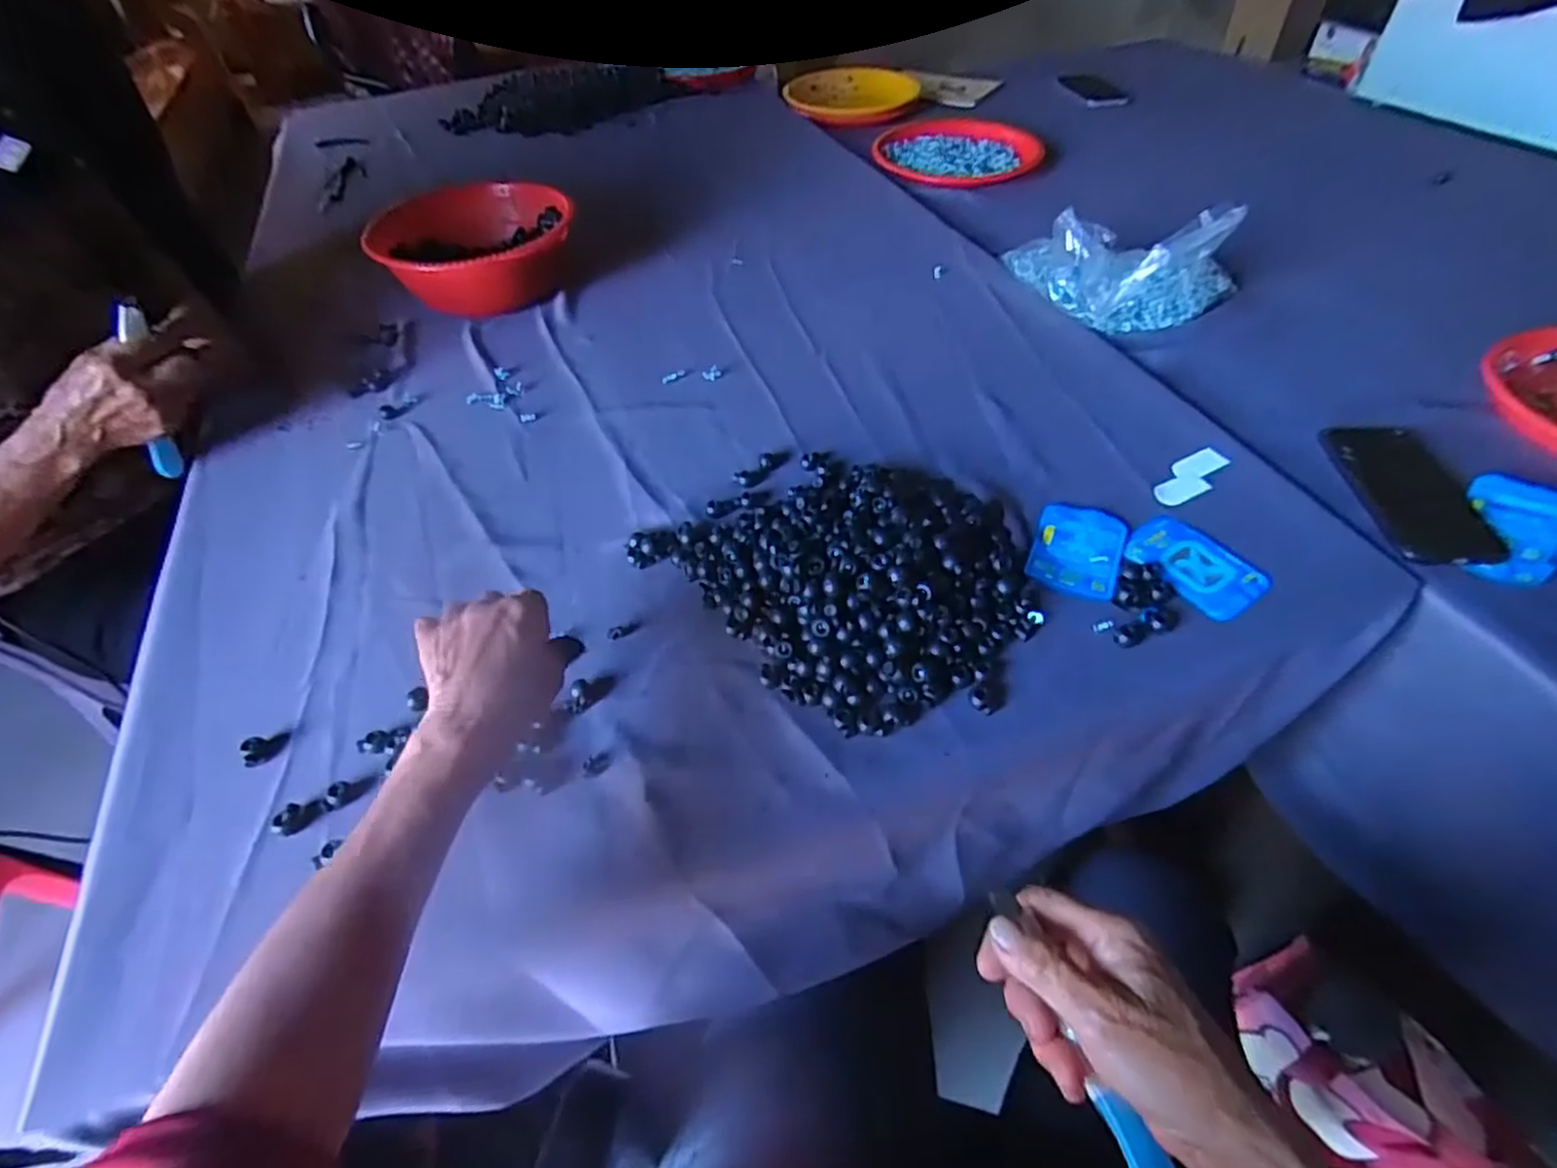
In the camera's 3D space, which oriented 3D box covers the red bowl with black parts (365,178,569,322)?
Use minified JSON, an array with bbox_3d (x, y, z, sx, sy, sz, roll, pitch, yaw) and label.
[{"bbox_3d":[-0.376,-0.418,0.895,0.214,0.092,0.195,-2,49,3],"label":"red bowl with black parts"}]

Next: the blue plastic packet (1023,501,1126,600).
[{"bbox_3d":[0.235,-0.028,0.563,0.065,0.004,0.097,17,53,19],"label":"blue plastic packet"}]

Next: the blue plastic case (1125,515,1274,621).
[{"bbox_3d":[0.323,-0.016,0.552,0.071,0.007,0.096,-29,53,-19],"label":"blue plastic case"}]

